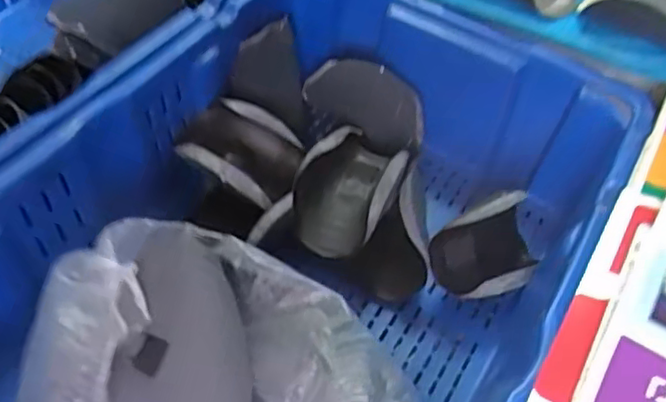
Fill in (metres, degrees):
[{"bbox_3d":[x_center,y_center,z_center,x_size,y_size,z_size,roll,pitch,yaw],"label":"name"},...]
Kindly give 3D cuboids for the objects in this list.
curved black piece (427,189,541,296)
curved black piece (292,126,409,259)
[{"bbox_3d":[0.147,0.043,0.644,0.108,0.087,0.039,-18,12,-4],"label":"curved black piece"},{"bbox_3d":[0.018,-0.019,0.671,0.094,0.052,0.151,20,52,12],"label":"curved black piece"}]

